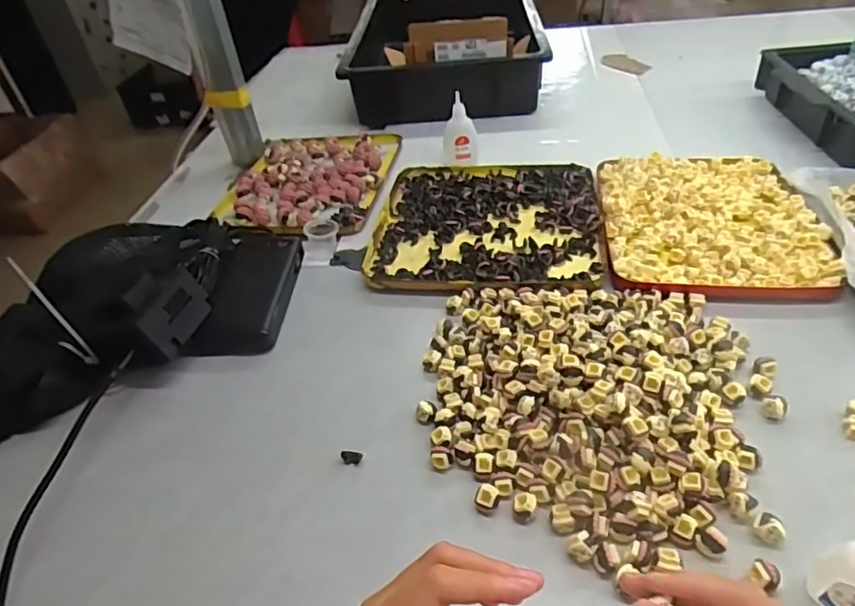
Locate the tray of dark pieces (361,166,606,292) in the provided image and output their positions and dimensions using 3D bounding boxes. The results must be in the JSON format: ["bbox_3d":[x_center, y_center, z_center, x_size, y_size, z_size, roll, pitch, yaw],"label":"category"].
[{"bbox_3d":[0.065,-0.093,0.632,0.240,0.018,0.250,1,40,10],"label":"tray of dark pieces"}]

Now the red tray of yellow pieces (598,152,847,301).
[{"bbox_3d":[0.286,-0.090,0.585,0.199,0.023,0.241,1,41,11],"label":"red tray of yellow pieces"}]

